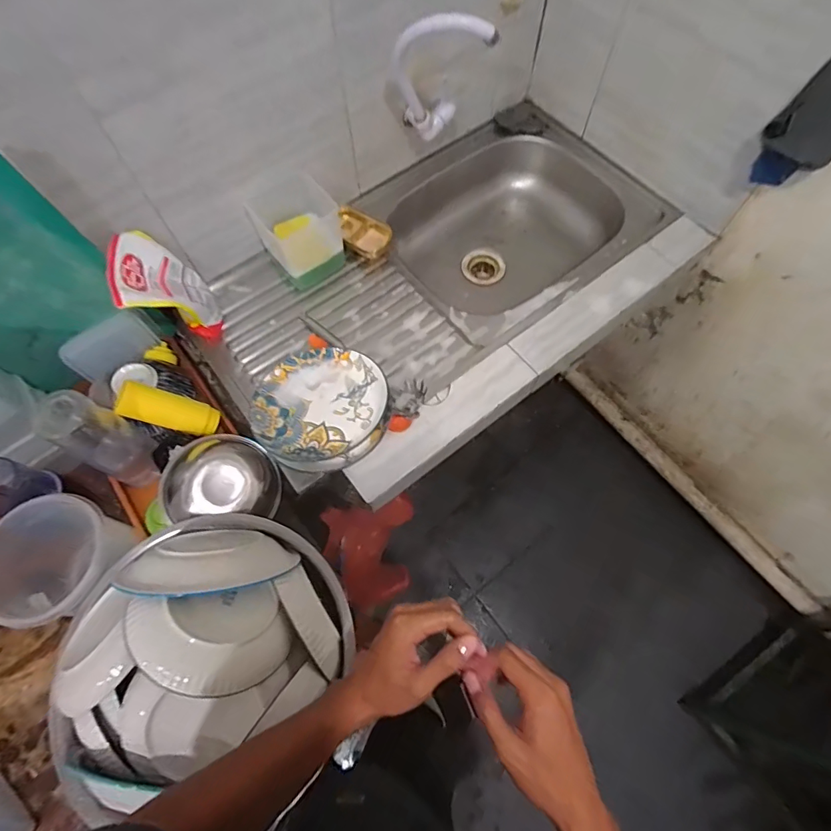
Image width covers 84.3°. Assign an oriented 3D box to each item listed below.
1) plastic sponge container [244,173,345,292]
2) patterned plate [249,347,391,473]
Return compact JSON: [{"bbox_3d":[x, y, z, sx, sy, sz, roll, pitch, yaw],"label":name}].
[{"bbox_3d":[-0.221,-0.361,0.909,0.160,0.138,0.126,-28,69,-11],"label":"plastic sponge container"},{"bbox_3d":[-0.159,-0.020,0.768,0.216,0.039,0.217,0,67,1],"label":"patterned plate"}]

